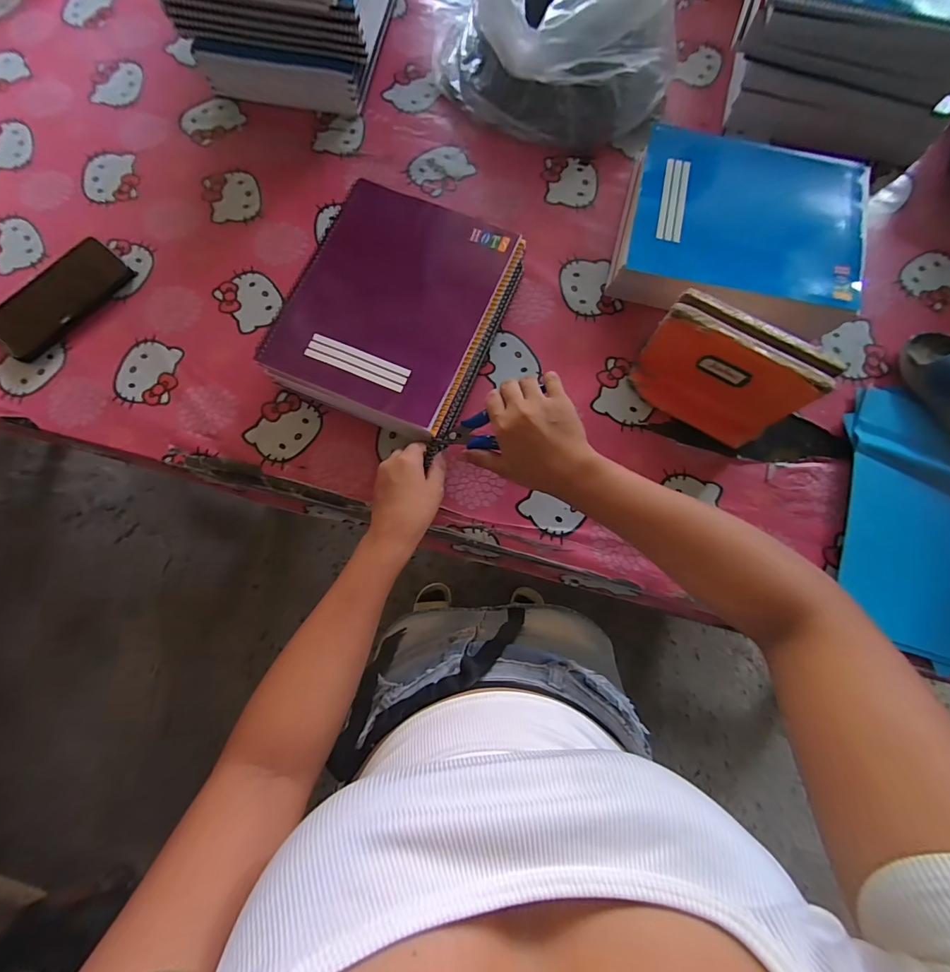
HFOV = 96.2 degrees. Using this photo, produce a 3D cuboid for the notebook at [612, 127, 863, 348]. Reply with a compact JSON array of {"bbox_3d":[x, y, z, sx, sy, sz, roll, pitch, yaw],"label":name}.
[{"bbox_3d":[0.313,-0.312,0.509,0.259,0.064,0.222,15,78,3],"label":"notebook"}]

